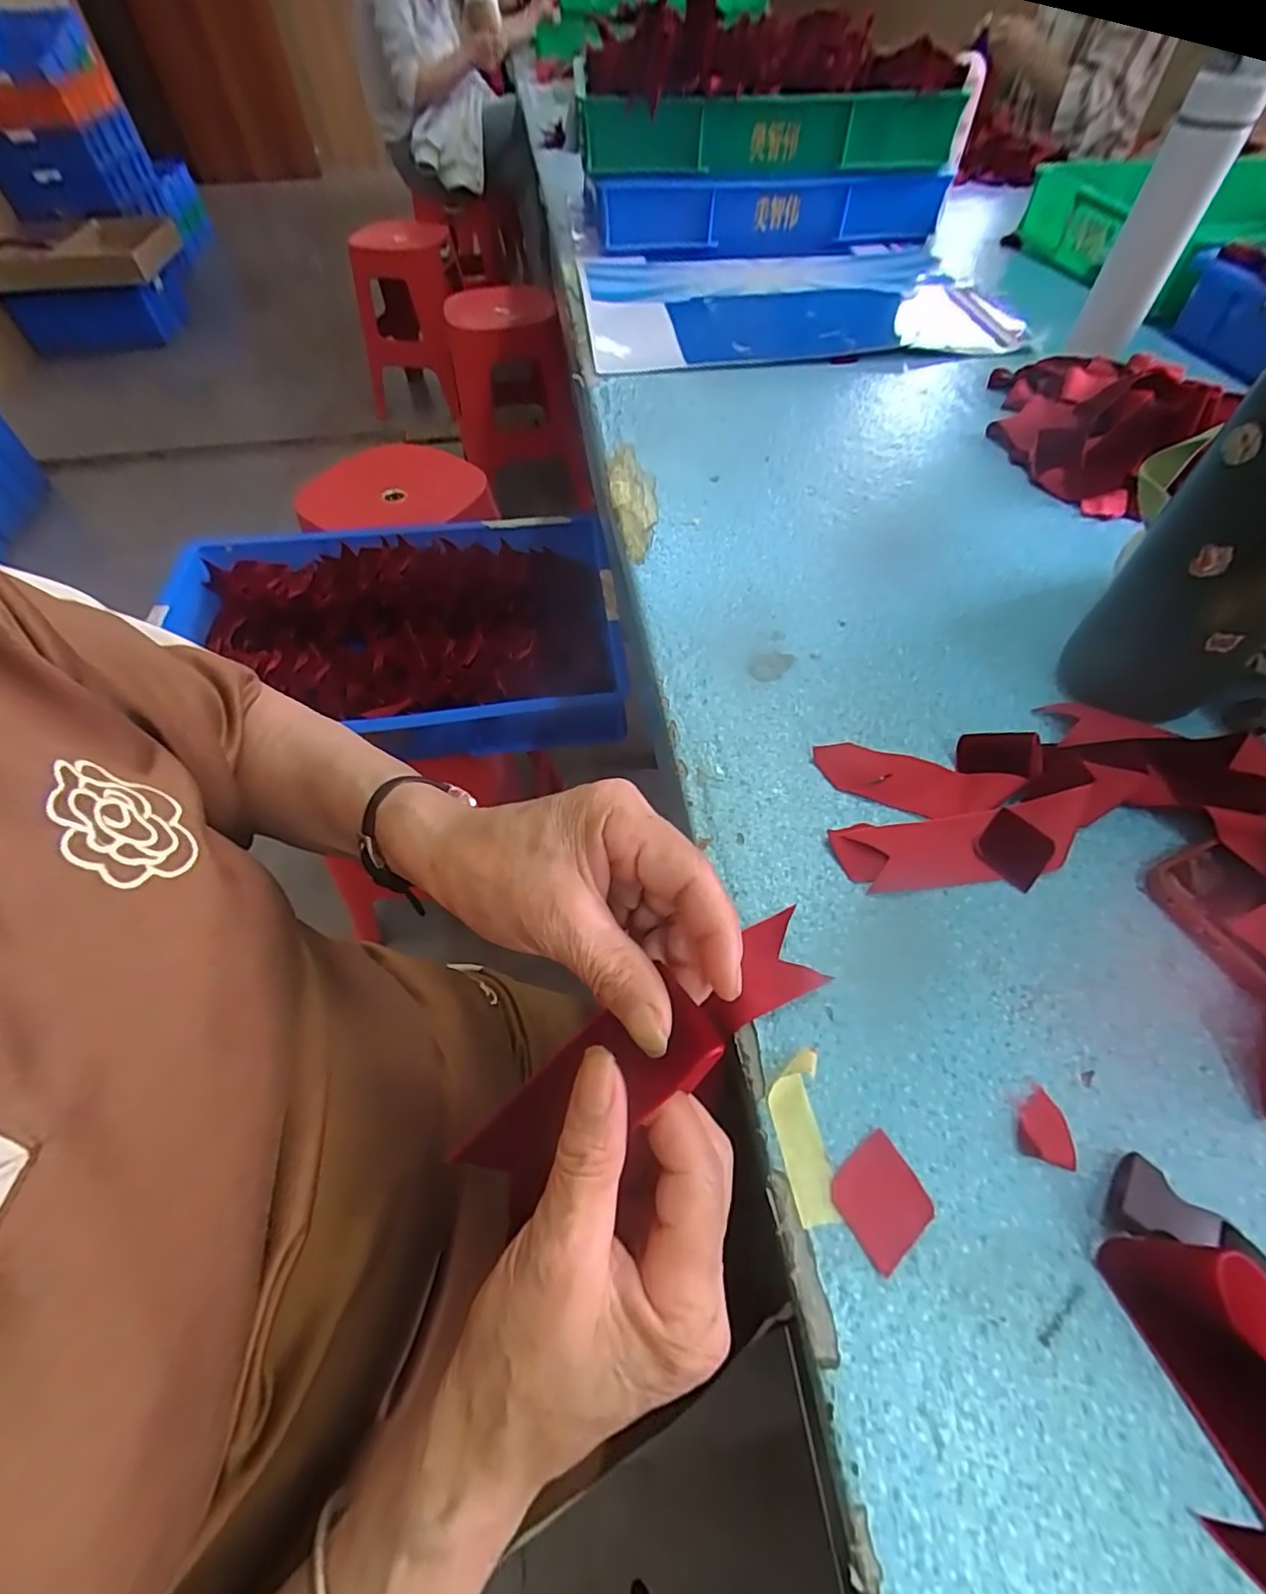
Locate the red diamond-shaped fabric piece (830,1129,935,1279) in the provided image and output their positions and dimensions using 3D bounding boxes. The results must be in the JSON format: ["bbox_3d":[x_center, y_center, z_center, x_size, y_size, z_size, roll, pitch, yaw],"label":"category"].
[{"bbox_3d":[0.098,0.158,0.236,0.035,0.004,0.033,-34,61,-21],"label":"red diamond-shaped fabric piece"}]

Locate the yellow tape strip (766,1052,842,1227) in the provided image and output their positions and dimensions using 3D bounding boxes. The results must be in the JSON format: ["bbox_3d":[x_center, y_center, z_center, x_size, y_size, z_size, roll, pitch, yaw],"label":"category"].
[{"bbox_3d":[0.069,0.137,0.243,0.021,0.017,0.059,-2,55,0],"label":"yellow tape strip"}]

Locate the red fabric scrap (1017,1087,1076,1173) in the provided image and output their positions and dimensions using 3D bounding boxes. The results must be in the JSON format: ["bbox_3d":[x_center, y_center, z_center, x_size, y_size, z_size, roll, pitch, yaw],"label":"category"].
[{"bbox_3d":[0.173,0.137,0.250,0.021,0.004,0.028,14,56,11],"label":"red fabric scrap"}]

